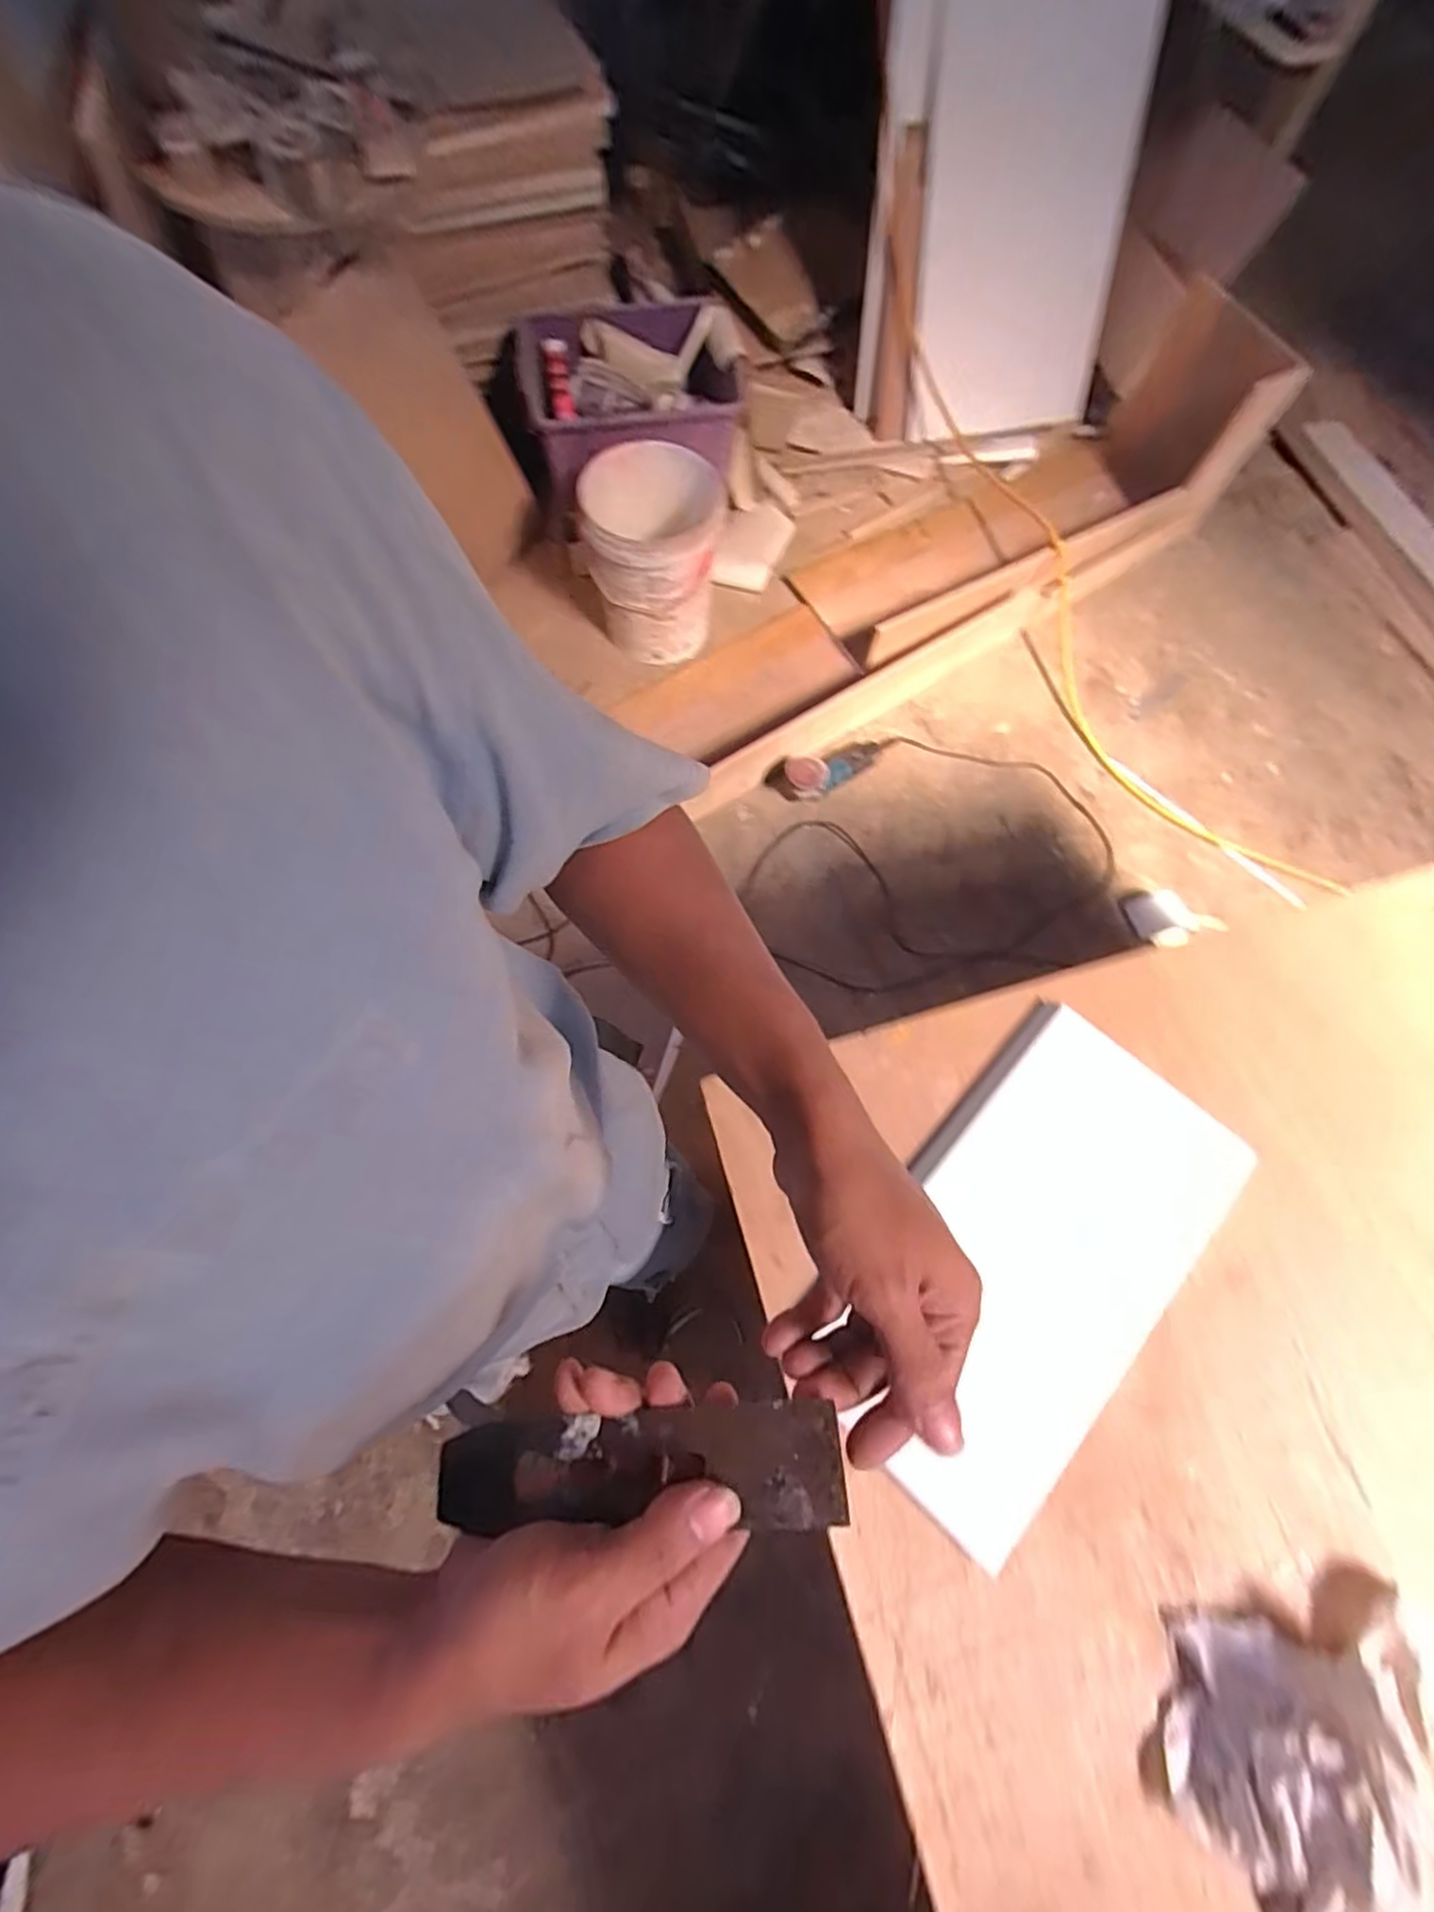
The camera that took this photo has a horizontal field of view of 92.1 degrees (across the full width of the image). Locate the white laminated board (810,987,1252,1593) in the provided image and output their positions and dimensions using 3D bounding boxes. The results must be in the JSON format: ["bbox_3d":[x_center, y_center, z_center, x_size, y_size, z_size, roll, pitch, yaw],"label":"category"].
[{"bbox_3d":[0.249,0.241,0.563,0.203,0.021,0.379,40,75,12],"label":"white laminated board"}]

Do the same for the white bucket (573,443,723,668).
[{"bbox_3d":[-0.146,-0.923,1.576,0.309,0.312,0.343,-4,70,-3],"label":"white bucket"}]

